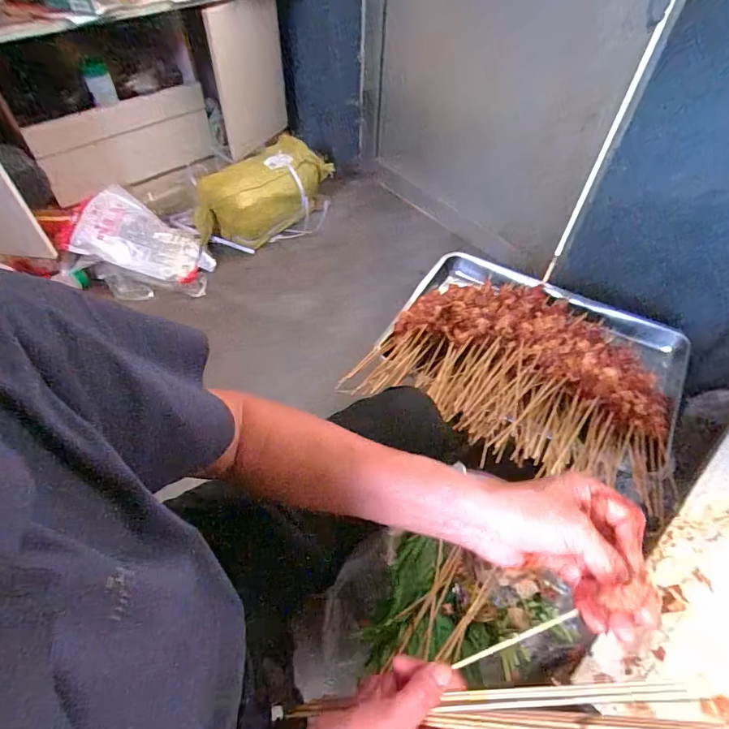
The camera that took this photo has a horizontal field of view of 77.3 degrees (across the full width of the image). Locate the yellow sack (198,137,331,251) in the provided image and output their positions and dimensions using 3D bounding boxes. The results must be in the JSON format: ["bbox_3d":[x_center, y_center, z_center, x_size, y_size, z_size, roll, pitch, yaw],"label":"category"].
[{"bbox_3d":[-0.269,-0.483,1.295,0.392,0.180,0.167,-35,60,-25],"label":"yellow sack"}]

